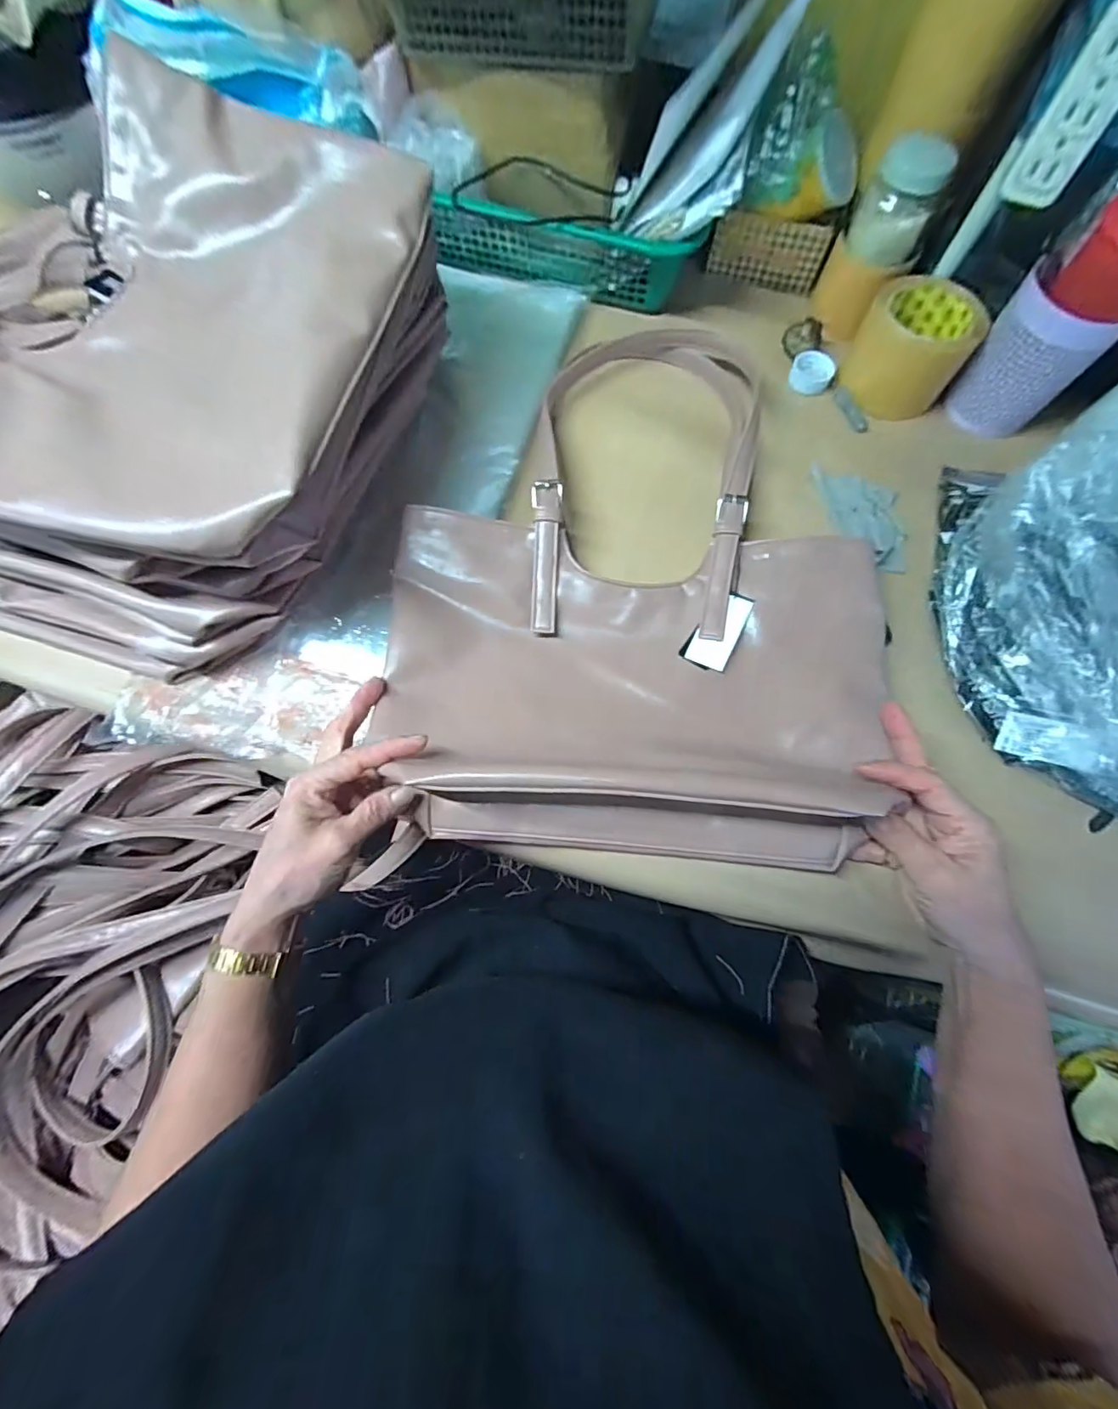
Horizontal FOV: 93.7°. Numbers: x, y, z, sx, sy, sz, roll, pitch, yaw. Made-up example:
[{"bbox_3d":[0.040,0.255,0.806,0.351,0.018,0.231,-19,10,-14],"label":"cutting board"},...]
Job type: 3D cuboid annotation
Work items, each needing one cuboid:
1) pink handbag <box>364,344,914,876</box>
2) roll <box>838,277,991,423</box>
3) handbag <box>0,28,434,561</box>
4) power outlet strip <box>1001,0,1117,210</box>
[{"bbox_3d":[0.067,-0.119,0.448,0.380,0.045,0.474,5,72,1],"label":"pink handbag"},{"bbox_3d":[0.342,-0.346,0.513,0.100,0.073,0.100,0,72,-1],"label":"roll"},{"bbox_3d":[-0.259,-0.274,0.370,0.228,0.054,0.371,12,72,3],"label":"handbag"},{"bbox_3d":[0.377,-0.428,0.378,0.044,0.097,0.018,32,74,9],"label":"power outlet strip"}]

